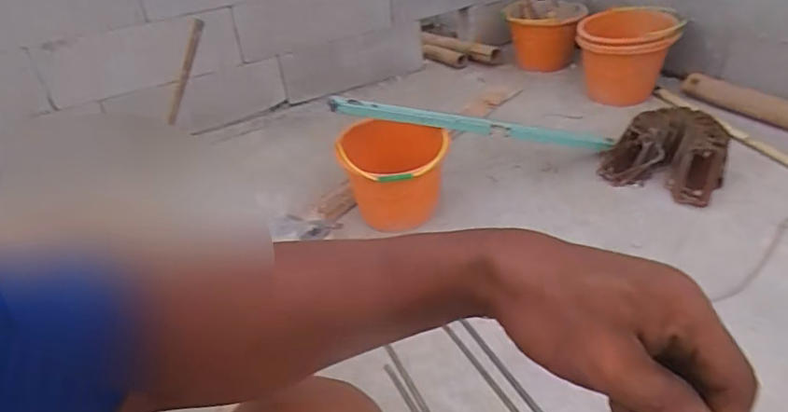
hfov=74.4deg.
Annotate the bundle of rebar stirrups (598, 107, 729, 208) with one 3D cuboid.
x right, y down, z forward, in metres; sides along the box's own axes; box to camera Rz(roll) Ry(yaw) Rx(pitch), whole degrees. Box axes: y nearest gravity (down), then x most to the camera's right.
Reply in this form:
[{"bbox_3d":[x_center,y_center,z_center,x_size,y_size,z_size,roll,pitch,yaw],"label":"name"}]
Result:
[{"bbox_3d":[0.722,-0.149,1.390,0.300,0.163,0.185,14,40,24],"label":"bundle of rebar stirrups"}]

